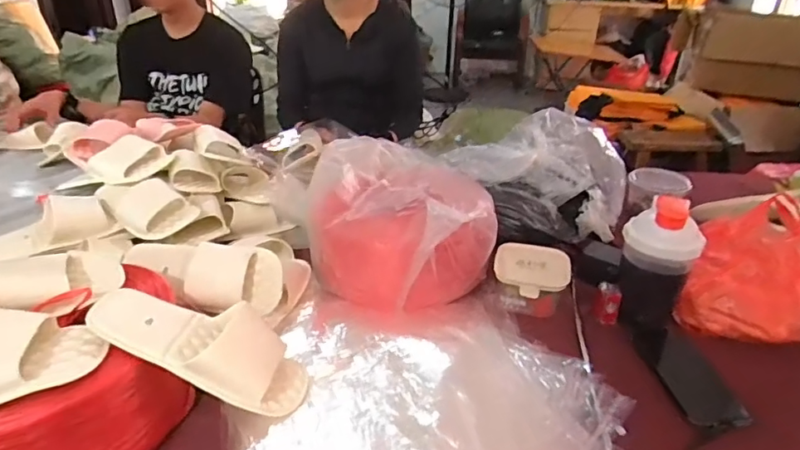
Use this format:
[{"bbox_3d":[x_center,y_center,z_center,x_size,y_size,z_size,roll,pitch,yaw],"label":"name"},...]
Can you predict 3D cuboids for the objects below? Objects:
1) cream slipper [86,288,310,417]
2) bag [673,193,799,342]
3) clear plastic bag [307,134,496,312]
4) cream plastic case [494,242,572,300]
[{"bbox_3d":[-0.205,0.122,0.552,0.233,0.052,0.092,25,29,-7],"label":"cream slipper"},{"bbox_3d":[0.539,0.064,0.771,0.170,0.106,0.236,24,36,35],"label":"bag"},{"bbox_3d":[-0.002,-0.013,0.854,0.279,0.151,0.336,-3,29,-8],"label":"clear plastic bag"},{"bbox_3d":[0.204,0.079,0.804,0.115,0.054,0.108,6,29,9],"label":"cream plastic case"}]

